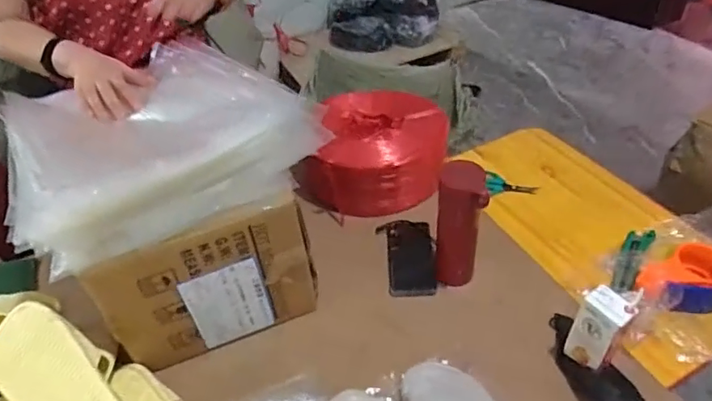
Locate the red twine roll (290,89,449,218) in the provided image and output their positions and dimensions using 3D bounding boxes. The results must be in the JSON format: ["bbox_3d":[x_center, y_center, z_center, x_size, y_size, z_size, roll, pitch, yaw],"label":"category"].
[{"bbox_3d":[0.045,-0.086,1.038,0.256,0.142,0.259,15,46,21],"label":"red twine roll"}]

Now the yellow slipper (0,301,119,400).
[{"bbox_3d":[-0.373,0.243,0.678,0.117,0.076,0.241,-42,75,-5],"label":"yellow slipper"}]

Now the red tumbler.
[{"bbox_3d":[0.159,0.041,0.803,0.068,0.203,0.063,3,43,9],"label":"red tumbler"}]

